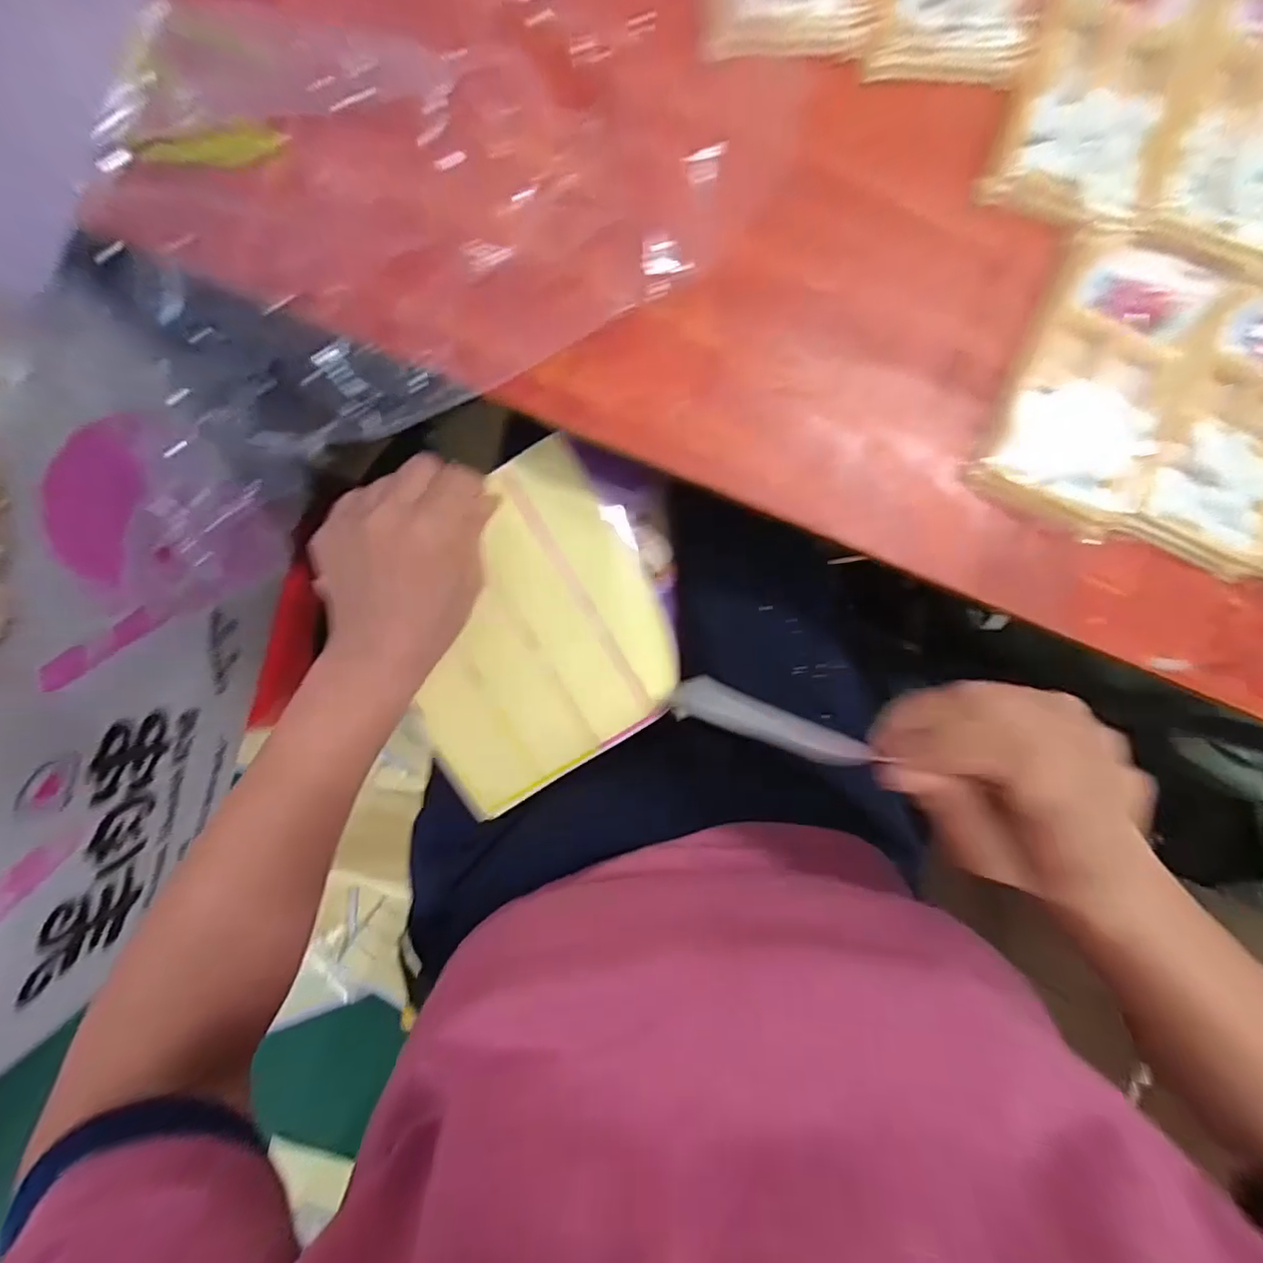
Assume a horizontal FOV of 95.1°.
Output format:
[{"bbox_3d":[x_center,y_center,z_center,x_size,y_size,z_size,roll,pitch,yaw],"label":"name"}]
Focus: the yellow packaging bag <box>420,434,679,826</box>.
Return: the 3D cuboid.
[{"bbox_3d":[-0.067,0.002,0.346,0.161,0.012,0.165,-31,97,2],"label":"yellow packaging bag"}]

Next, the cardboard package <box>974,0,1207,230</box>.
[{"bbox_3d":[0.231,-0.271,0.287,0.077,0.020,0.134,15,97,-3],"label":"cardboard package"}]

